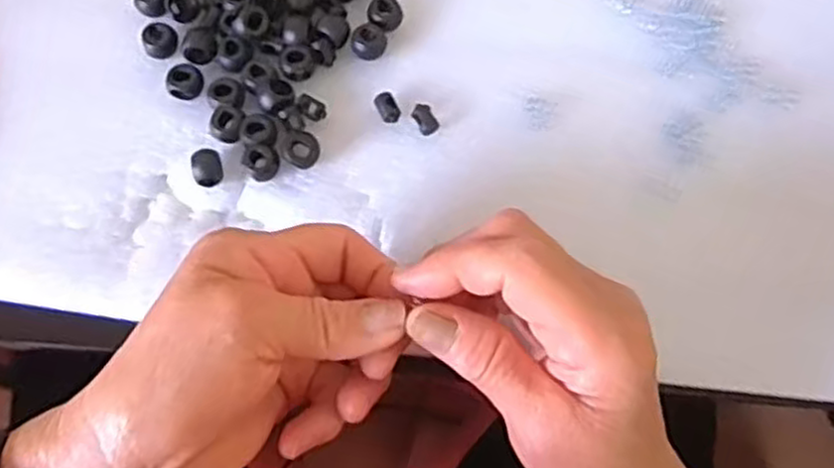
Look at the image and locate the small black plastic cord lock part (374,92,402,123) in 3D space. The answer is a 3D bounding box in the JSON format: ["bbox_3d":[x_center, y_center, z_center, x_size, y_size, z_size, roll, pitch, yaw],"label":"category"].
[{"bbox_3d":[-0.014,-0.062,0.369,0.009,0.005,0.016,-27,74,-8],"label":"small black plastic cord lock part"}]

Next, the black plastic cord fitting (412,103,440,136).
[{"bbox_3d":[0.004,-0.056,0.367,0.010,0.005,0.015,-25,73,-8],"label":"black plastic cord fitting"}]

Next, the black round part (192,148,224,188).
[{"bbox_3d":[-0.098,-0.031,0.357,0.012,0.013,0.017,-8,72,-2],"label":"black round part"}]

